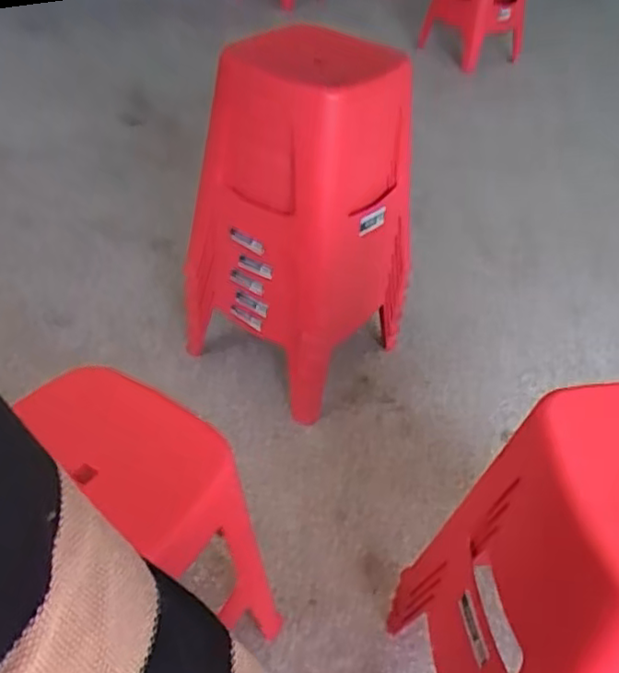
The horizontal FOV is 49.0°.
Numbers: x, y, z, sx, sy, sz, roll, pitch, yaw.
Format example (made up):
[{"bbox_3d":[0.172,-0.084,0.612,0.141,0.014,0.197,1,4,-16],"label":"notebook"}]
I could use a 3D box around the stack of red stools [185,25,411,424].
[{"bbox_3d":[-0.031,-0.229,1.394,0.442,0.680,0.308,35,49,30],"label":"stack of red stools"}]

